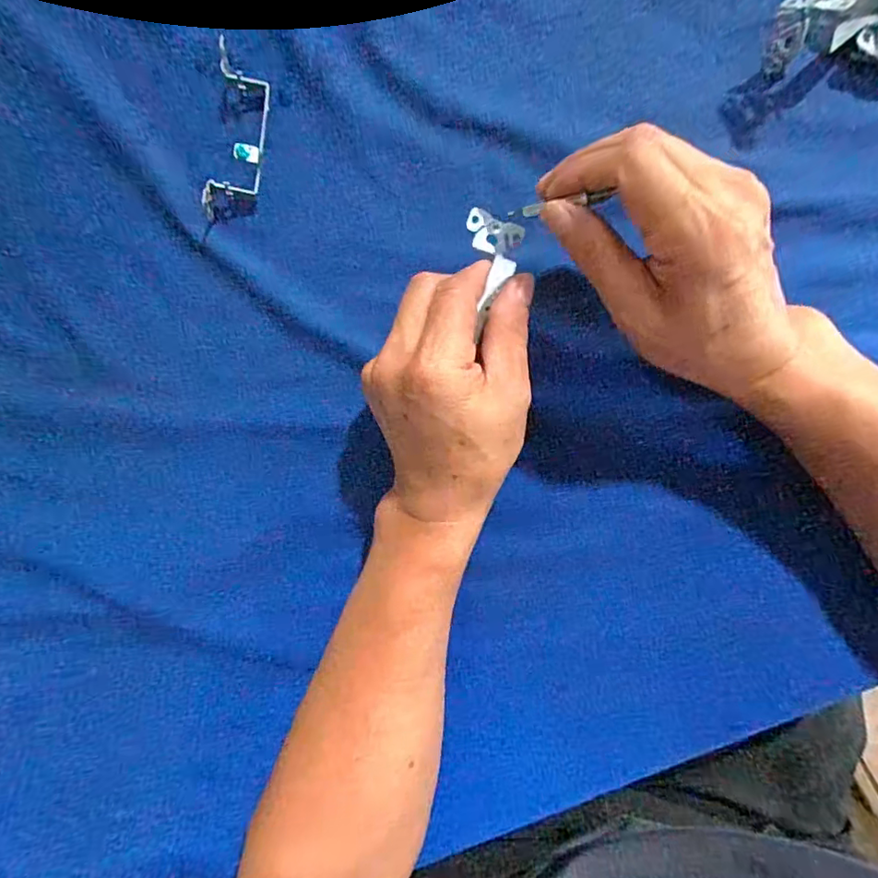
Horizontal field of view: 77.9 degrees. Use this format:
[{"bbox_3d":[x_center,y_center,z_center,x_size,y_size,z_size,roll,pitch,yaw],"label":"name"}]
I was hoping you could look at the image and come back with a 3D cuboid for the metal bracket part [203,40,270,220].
[{"bbox_3d":[-0.125,-0.190,0.342,0.029,0.024,0.107,6,90,6],"label":"metal bracket part"}]

